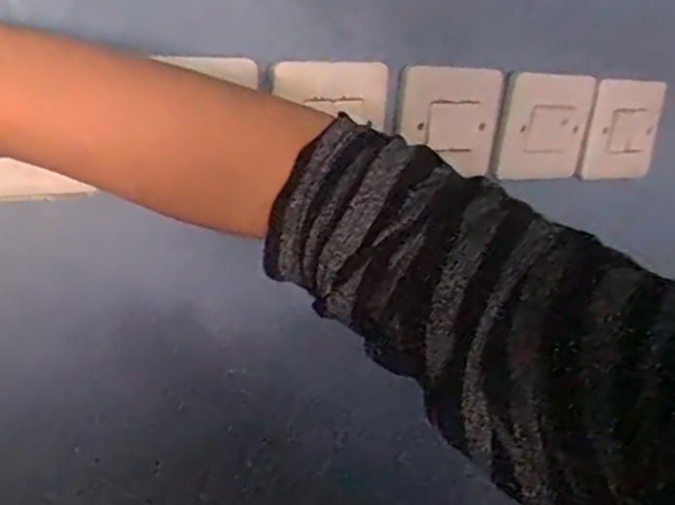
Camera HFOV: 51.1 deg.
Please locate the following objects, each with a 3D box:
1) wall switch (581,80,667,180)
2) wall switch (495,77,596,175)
[{"bbox_3d":[0.231,-0.098,0.566,0.077,0.077,0.006,-5,19,-26],"label":"wall switch"},{"bbox_3d":[0.158,-0.094,0.528,0.083,0.074,0.012,-8,22,-33],"label":"wall switch"}]

